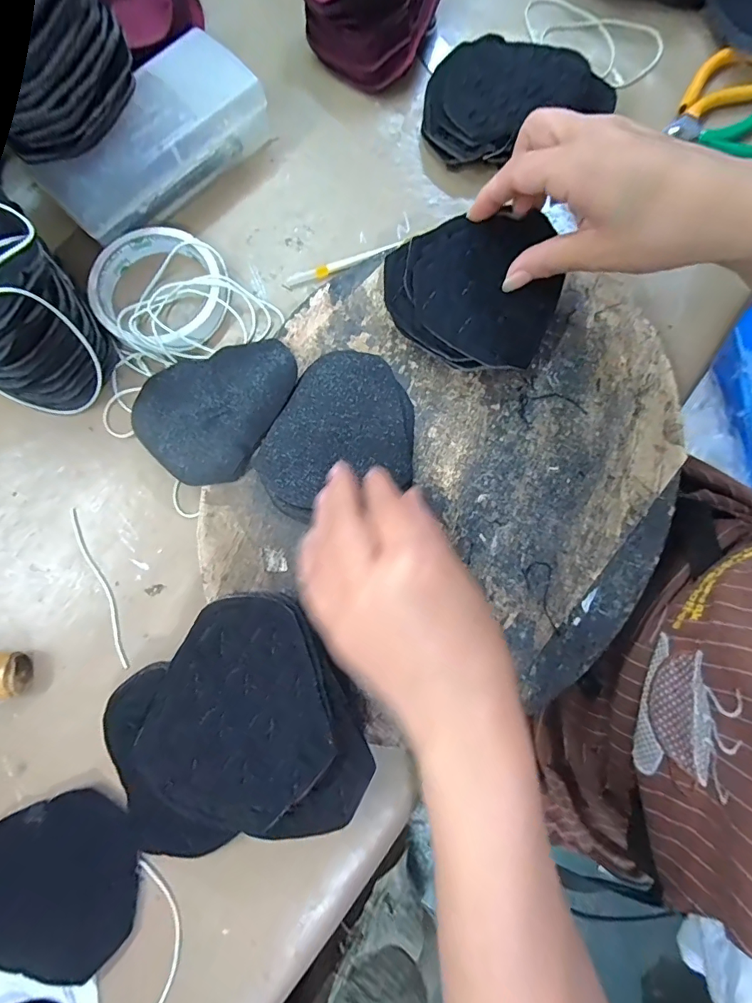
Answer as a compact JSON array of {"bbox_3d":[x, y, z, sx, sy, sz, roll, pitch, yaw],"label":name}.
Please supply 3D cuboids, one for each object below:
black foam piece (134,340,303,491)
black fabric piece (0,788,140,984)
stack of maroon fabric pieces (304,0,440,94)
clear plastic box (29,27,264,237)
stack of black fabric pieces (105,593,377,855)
[{"bbox_3d":[-0.109,-0.067,0.299,0.086,0.016,0.105,30,81,6],"label":"black foam piece"},{"bbox_3d":[-0.188,0.218,0.256,0.096,0.005,0.091,0,79,1],"label":"black fabric piece"},{"bbox_3d":[-0.002,-0.397,0.354,0.099,0.051,0.116,26,80,6],"label":"stack of maroon fabric pieces"},{"bbox_3d":[-0.159,-0.257,0.327,0.158,0.058,0.066,-42,81,-7],"label":"clear plastic box"},{"bbox_3d":[-0.081,0.136,0.252,0.147,0.039,0.128,-36,81,-6],"label":"stack of black fabric pieces"}]

